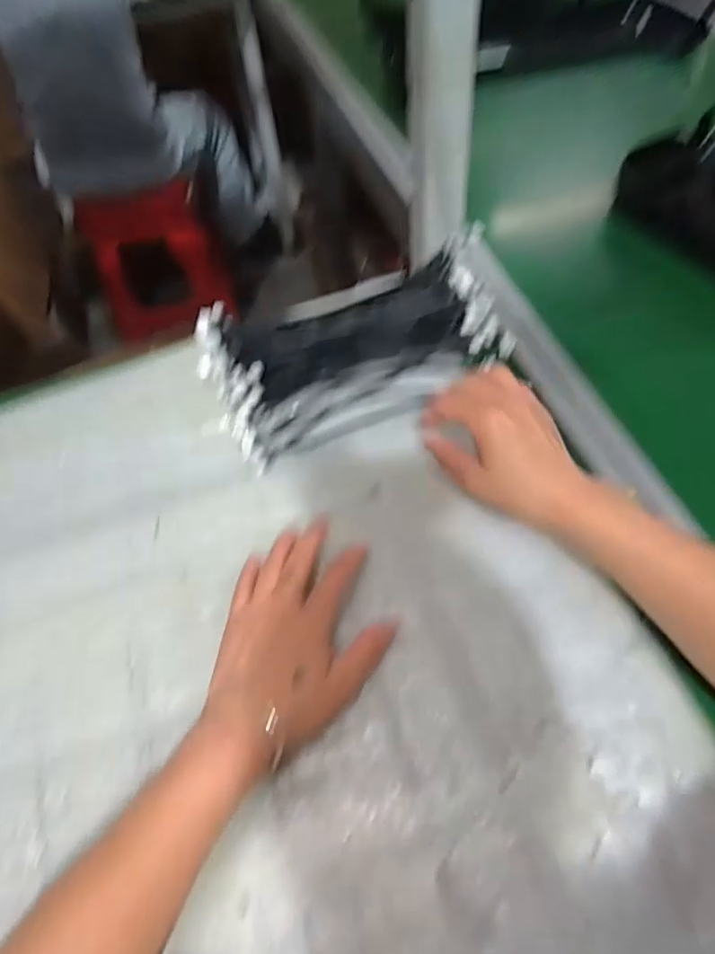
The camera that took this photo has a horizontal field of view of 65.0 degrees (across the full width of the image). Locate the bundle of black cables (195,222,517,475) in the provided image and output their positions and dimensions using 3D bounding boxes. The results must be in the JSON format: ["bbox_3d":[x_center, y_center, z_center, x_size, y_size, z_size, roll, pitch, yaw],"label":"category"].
[{"bbox_3d":[0.000,-0.130,0.519,0.273,0.053,0.176,-24,57,-11],"label":"bundle of black cables"}]

